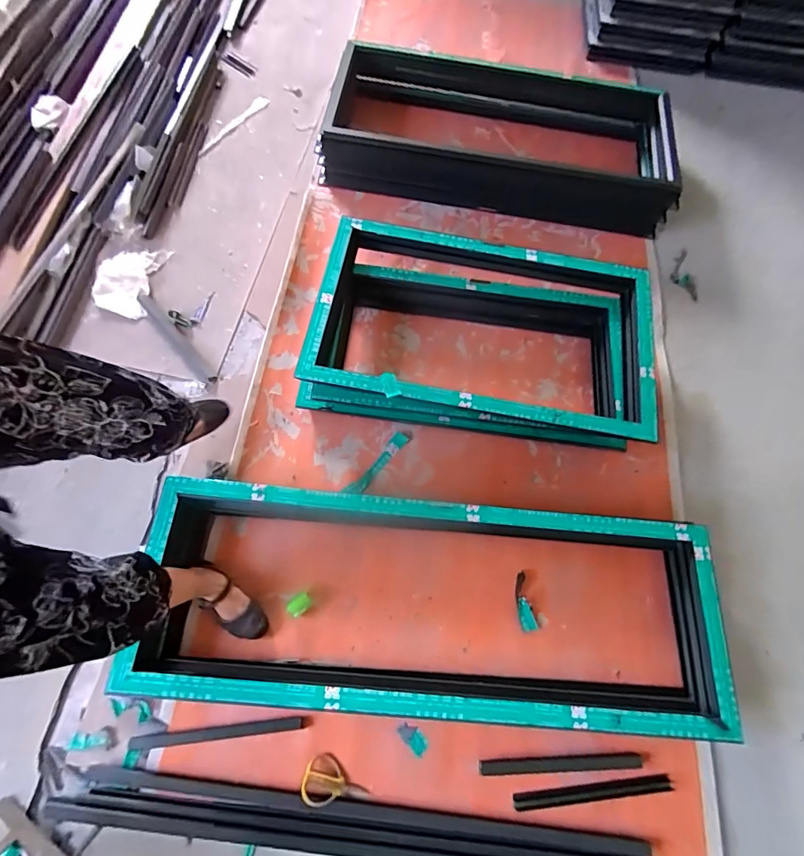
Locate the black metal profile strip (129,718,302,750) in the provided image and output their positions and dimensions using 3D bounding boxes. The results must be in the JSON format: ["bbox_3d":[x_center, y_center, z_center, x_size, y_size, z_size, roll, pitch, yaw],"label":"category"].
[{"bbox_3d":[-0.442,0.731,1.010,0.390,0.010,0.028,-4,71,-4],"label":"black metal profile strip"}]

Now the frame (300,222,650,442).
[{"bbox_3d":[0.235,-0.300,1.235,0.959,0.086,0.561,10,70,1],"label":"frame"}]

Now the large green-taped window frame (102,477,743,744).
[{"bbox_3d":[0.080,0.436,1.066,1.418,0.141,0.484,5,70,-1],"label":"large green-taped window frame"}]

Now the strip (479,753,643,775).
[{"bbox_3d":[0.387,0.813,1.020,0.390,0.009,0.032,0,71,-3],"label":"strip"}]

